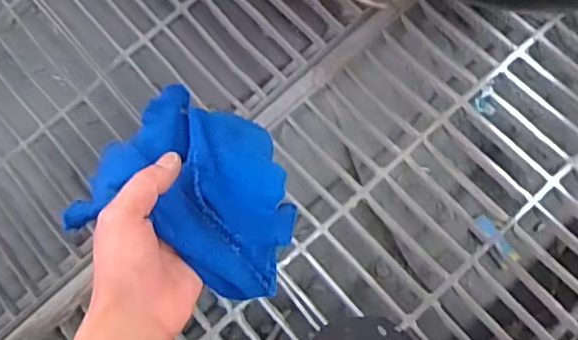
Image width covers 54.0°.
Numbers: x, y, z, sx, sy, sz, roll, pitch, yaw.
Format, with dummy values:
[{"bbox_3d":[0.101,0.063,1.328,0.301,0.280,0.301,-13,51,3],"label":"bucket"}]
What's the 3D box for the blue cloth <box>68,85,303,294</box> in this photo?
[{"bbox_3d":[-0.067,0.014,0.416,0.139,0.066,0.130,13,72,6],"label":"blue cloth"}]

